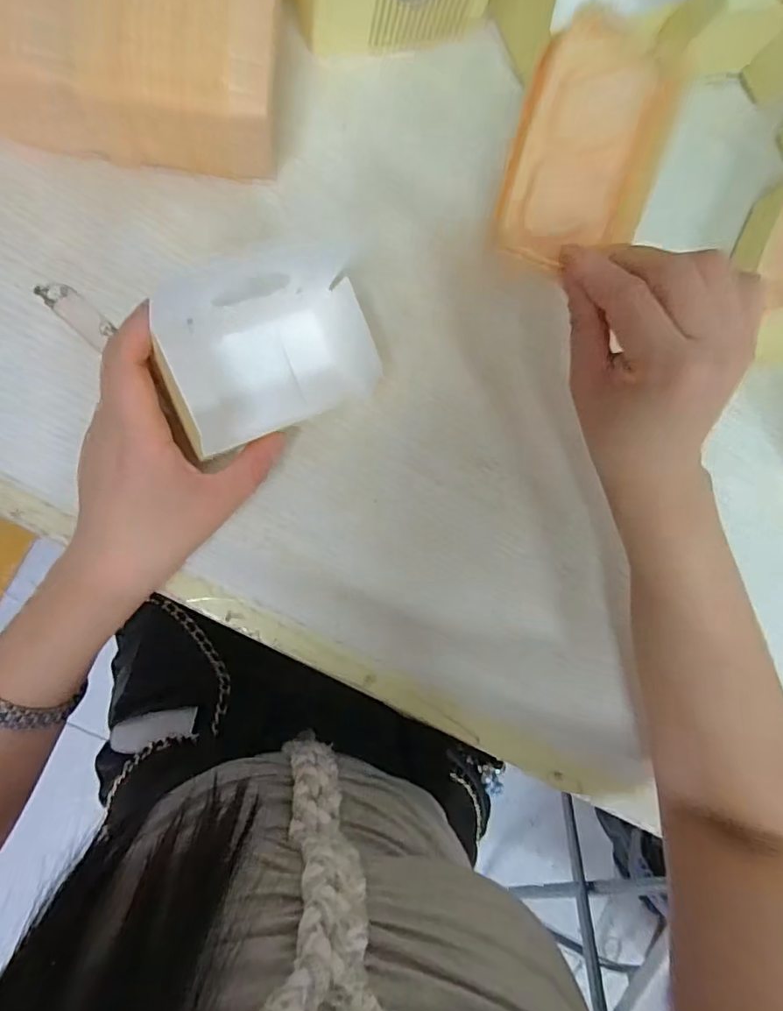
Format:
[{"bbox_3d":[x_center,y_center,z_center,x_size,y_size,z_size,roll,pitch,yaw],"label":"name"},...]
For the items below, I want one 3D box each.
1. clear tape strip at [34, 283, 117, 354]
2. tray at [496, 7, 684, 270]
[{"bbox_3d":[-0.175,-0.108,0.303,0.043,0.004,0.016,42,84,-8],"label":"clear tape strip"},{"bbox_3d":[0.092,-0.165,0.257,0.067,0.009,0.098,16,106,-4],"label":"tray"}]

